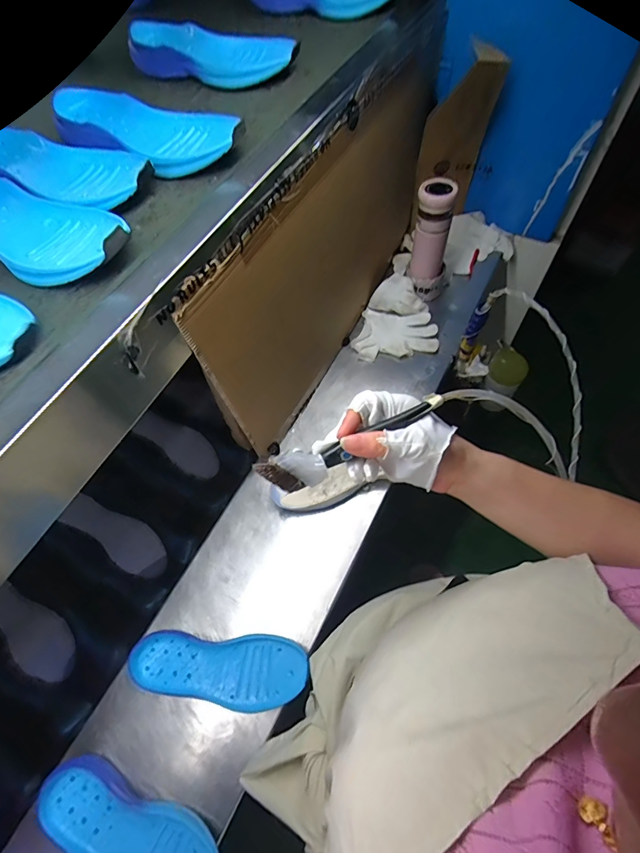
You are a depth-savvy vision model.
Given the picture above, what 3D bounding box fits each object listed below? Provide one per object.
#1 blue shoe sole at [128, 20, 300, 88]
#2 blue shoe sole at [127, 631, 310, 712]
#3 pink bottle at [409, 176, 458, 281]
[{"bbox_3d":[-0.156,-0.527,0.584,0.250,0.047,0.071,23,61,16],"label":"blue shoe sole"},{"bbox_3d":[-0.143,0.348,0.589,0.247,0.030,0.089,1,57,3],"label":"blue shoe sole"},{"bbox_3d":[0.224,-0.385,0.829,0.070,0.199,0.062,17,59,13],"label":"pink bottle"}]

